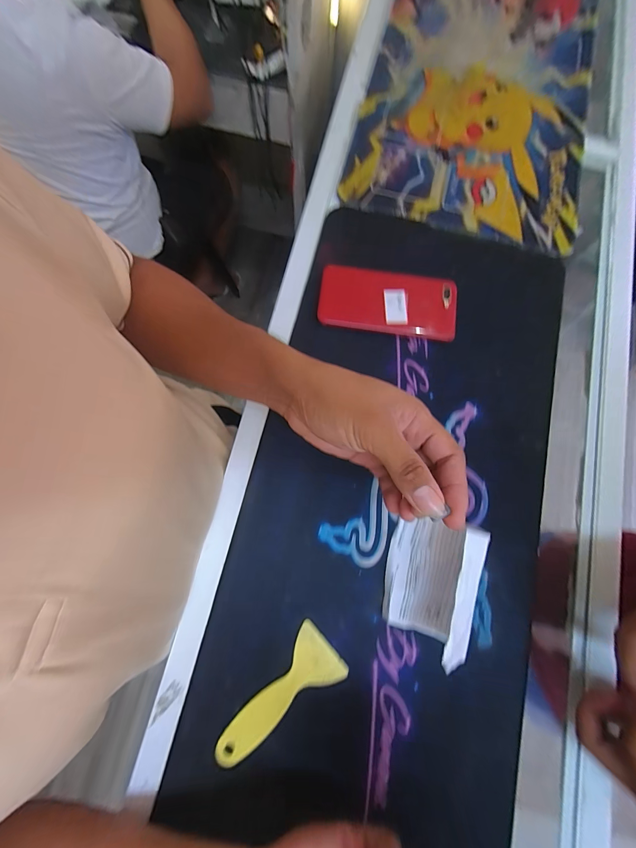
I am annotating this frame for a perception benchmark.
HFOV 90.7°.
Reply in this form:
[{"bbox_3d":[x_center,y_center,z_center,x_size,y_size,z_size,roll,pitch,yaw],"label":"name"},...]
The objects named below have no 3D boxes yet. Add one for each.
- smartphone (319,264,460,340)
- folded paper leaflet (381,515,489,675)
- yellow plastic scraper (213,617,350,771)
[{"bbox_3d":[0.078,-0.137,0.355,0.151,0.012,0.072,7,78,0],"label":"smartphone"},{"bbox_3d":[0.100,0.135,0.274,0.069,0.061,0.105,17,78,2],"label":"folded paper leaflet"},{"bbox_3d":[-0.038,0.241,0.277,0.126,0.004,0.052,-39,82,-8],"label":"yellow plastic scraper"}]

